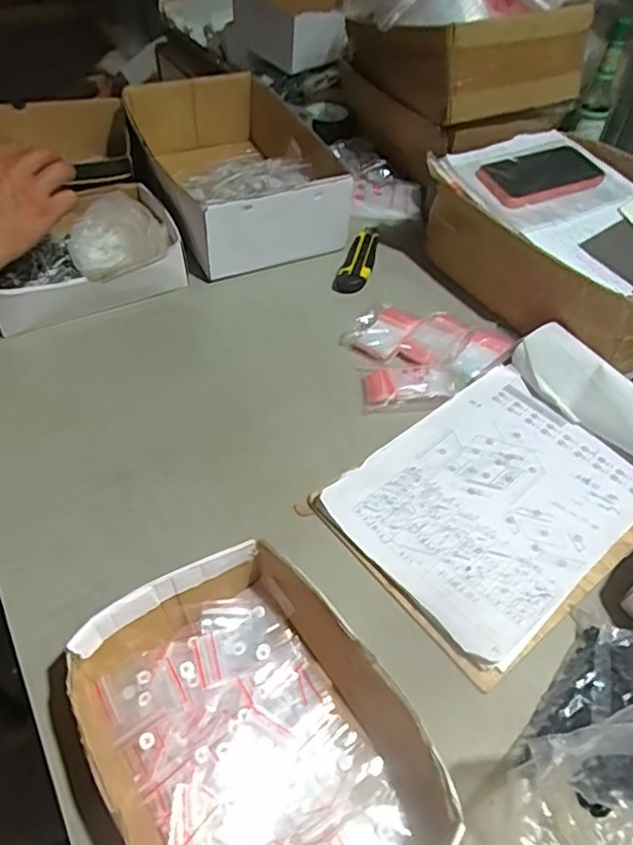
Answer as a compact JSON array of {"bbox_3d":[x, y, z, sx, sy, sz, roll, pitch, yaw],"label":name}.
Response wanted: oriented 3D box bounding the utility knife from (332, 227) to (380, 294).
[{"bbox_3d":[0.058,-0.218,0.805,0.038,0.016,0.138,15,50,11],"label":"utility knife"}]

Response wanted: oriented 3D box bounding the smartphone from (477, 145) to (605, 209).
[{"bbox_3d":[0.278,-0.303,0.745,0.165,0.009,0.072,-20,71,-21],"label":"smartphone"}]

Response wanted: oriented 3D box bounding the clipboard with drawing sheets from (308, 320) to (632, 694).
[{"bbox_3d":[0.188,0.049,0.572,0.325,0.049,0.219,-31,57,-26],"label":"clipboard with drawing sheets"}]

